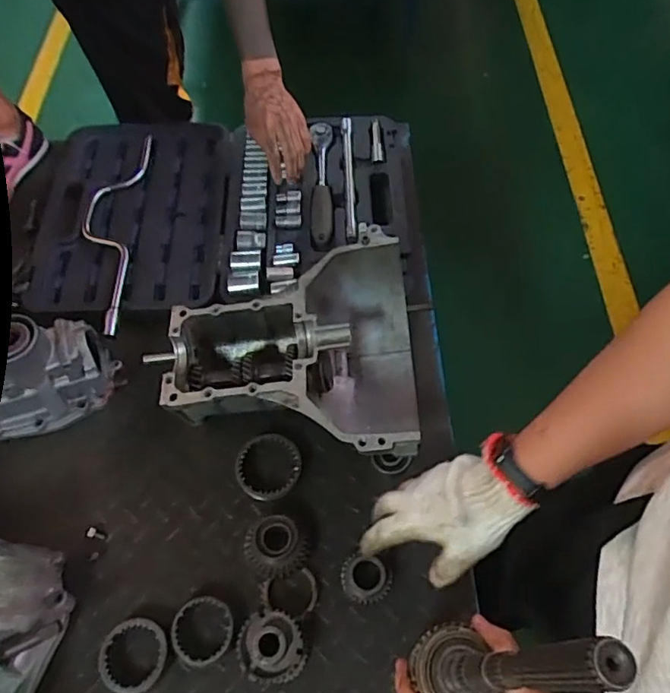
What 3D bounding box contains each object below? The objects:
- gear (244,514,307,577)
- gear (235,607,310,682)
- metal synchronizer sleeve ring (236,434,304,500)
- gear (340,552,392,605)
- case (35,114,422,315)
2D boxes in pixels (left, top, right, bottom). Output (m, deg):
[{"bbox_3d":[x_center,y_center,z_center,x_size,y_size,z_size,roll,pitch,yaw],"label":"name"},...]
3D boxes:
[{"bbox_3d":[-0.066,0.229,0.642,0.065,0.042,0.065,-1,59,2],"label":"gear"},{"bbox_3d":[-0.067,0.322,0.603,0.072,0.030,0.068,-1,59,2],"label":"gear"},{"bbox_3d":[-0.083,0.151,0.703,0.084,0.025,0.084,-1,59,2],"label":"metal synchronizer sleeve ring"},{"bbox_3d":[0.035,0.264,0.631,0.057,0.030,0.046,9,60,8],"label":"gear"},{"bbox_3d":[-0.189,-0.205,0.896,0.608,0.070,0.414,3,60,2],"label":"case"}]

